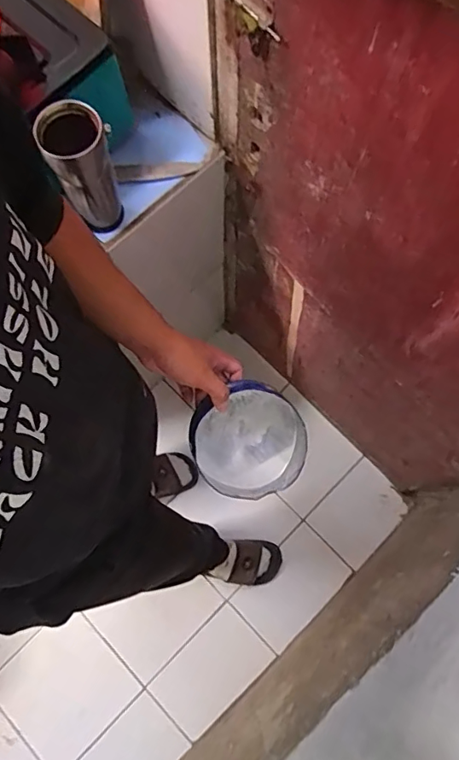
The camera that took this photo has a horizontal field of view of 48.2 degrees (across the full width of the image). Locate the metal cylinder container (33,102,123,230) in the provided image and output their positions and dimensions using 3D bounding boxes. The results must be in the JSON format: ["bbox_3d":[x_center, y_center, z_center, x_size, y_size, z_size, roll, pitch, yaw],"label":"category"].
[{"bbox_3d":[-0.197,-0.285,0.718,0.080,0.193,0.082,-31,76,-8],"label":"metal cylinder container"}]

